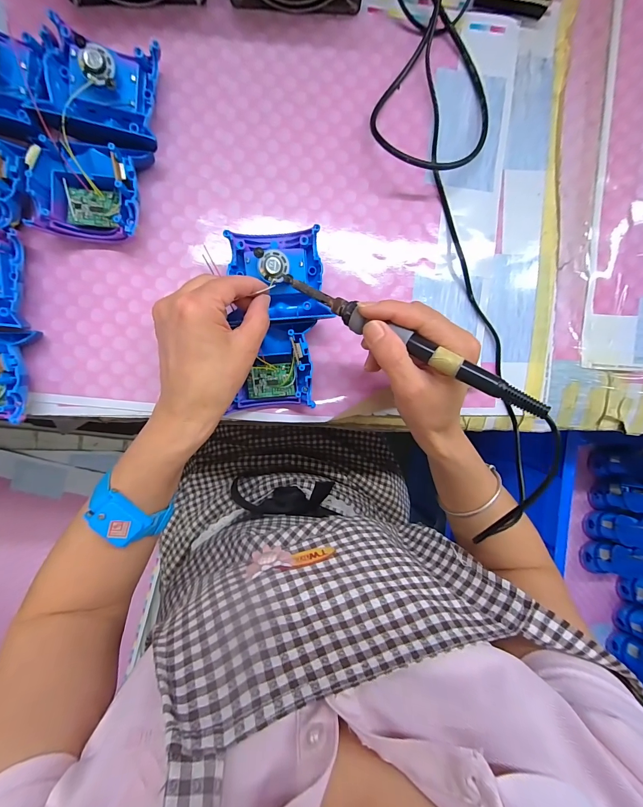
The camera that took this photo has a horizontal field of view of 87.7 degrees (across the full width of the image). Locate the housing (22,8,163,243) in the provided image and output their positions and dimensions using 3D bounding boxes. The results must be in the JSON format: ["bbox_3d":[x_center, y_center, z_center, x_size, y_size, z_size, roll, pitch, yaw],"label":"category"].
[{"bbox_3d":[-0.193,-0.222,0.287,0.095,0.042,0.160,6,92,-5],"label":"housing"}]

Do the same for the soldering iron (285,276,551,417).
[{"bbox_3d":[0.049,-0.048,0.239,0.215,0.019,0.016,33,92,21],"label":"soldering iron"}]

